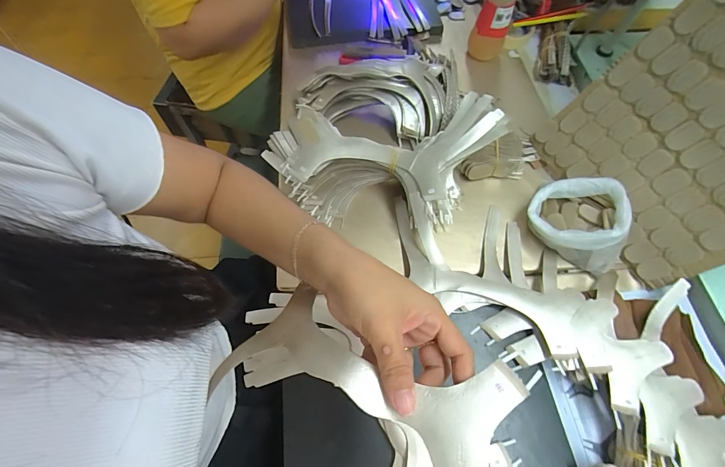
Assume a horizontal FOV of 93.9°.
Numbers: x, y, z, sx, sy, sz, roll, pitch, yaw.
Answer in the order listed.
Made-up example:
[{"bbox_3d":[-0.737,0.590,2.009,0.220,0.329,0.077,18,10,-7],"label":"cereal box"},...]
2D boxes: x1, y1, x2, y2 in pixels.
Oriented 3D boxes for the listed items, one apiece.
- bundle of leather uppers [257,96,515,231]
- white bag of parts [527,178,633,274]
[{"bbox_3d":[0.031,-0.103,0.496,0.325,0.097,0.194,5,64,2],"label":"bundle of leather uppers"},{"bbox_3d":[0.304,-0.023,0.467,0.132,0.064,0.114,30,67,14],"label":"white bag of parts"}]

